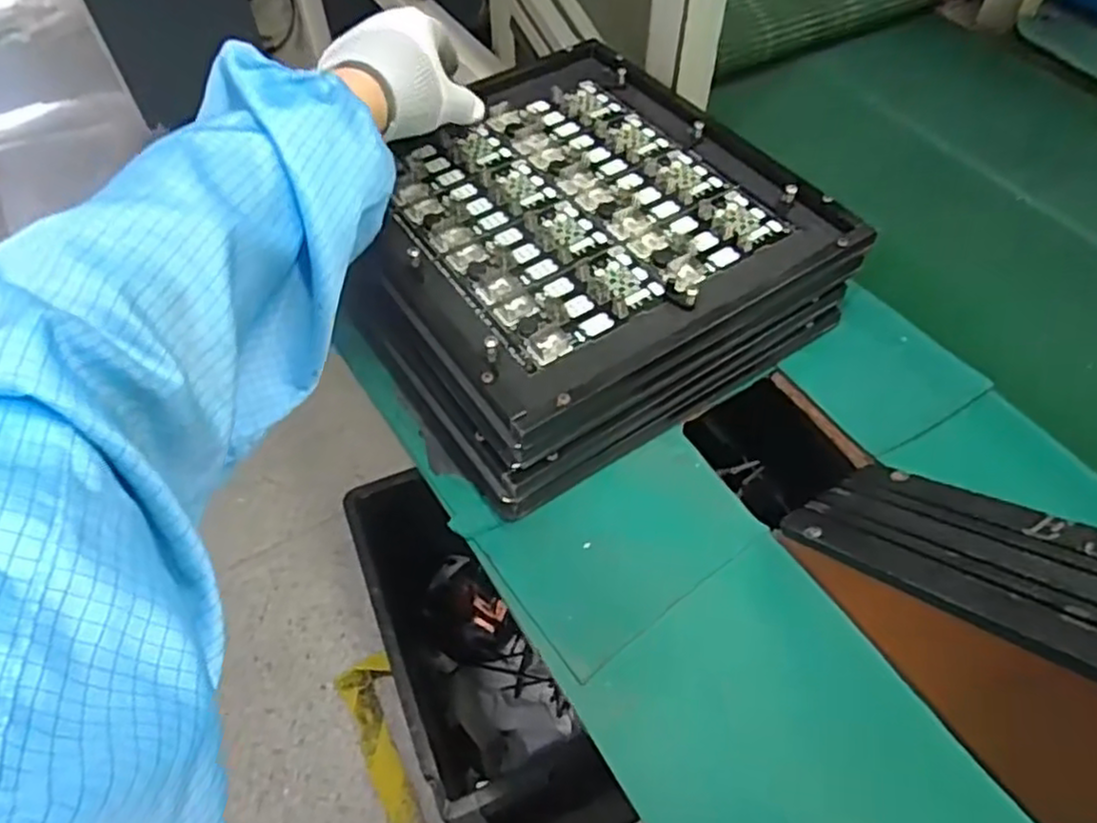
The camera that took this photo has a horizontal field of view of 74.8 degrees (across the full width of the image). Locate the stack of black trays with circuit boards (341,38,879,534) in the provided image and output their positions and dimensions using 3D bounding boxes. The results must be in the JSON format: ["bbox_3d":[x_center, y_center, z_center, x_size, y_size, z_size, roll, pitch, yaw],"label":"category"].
[{"bbox_3d":[0.007,-0.117,0.503,0.281,0.075,0.293,-30,57,-18],"label":"stack of black trays with circuit boards"}]

